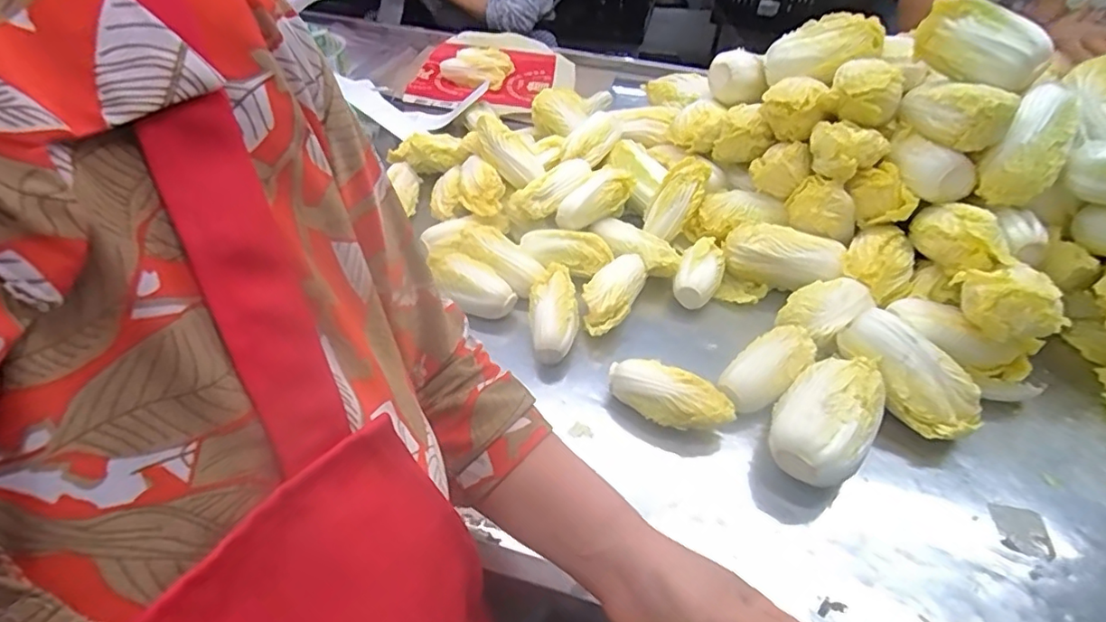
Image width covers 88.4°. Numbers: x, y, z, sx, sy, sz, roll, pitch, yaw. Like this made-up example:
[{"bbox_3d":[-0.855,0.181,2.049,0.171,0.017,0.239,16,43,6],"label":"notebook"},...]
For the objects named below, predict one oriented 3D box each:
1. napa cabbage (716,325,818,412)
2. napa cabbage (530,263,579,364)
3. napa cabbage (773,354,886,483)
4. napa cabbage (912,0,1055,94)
[{"bbox_3d":[0.215,0.064,0.572,0.123,0.056,0.050,-26,50,-29],"label":"napa cabbage"},{"bbox_3d":[-0.001,-0.004,0.607,0.056,0.042,0.120,3,54,-1],"label":"napa cabbage"},{"bbox_3d":[0.248,0.098,0.520,0.080,0.067,0.135,30,48,25],"label":"napa cabbage"},{"bbox_3d":[0.480,-0.300,0.640,0.062,0.068,0.132,-15,46,-20],"label":"napa cabbage"}]

